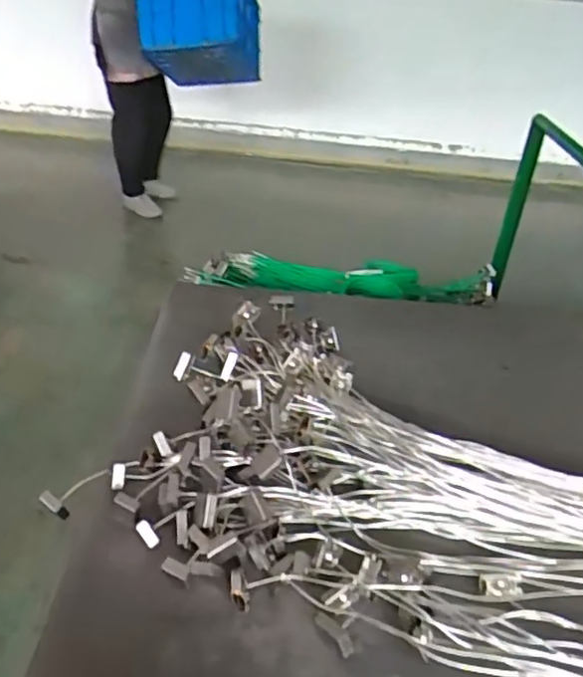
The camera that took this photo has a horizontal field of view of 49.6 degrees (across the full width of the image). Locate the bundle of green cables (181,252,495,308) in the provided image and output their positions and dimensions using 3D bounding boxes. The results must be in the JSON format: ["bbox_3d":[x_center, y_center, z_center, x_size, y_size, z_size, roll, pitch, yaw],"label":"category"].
[{"bbox_3d":[0.142,-0.163,1.678,0.782,0.097,0.147,0,34,-7],"label":"bundle of green cables"}]

